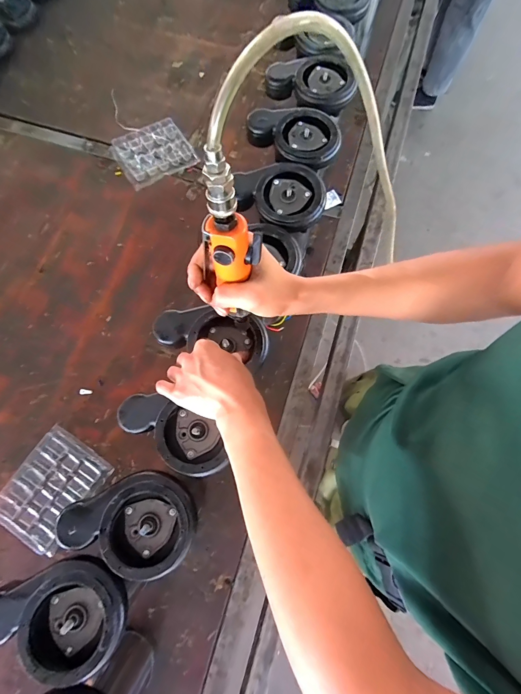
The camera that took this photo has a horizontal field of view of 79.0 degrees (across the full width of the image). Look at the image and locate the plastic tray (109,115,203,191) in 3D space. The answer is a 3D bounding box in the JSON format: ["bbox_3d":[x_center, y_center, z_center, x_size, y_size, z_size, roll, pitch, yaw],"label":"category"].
[{"bbox_3d":[-0.258,-0.470,0.767,0.170,0.024,0.160,-31,77,-8],"label":"plastic tray"}]

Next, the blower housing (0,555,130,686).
[{"bbox_3d":[-0.246,0.326,0.378,0.162,0.040,0.113,-14,75,-4],"label":"blower housing"}]

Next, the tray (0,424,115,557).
[{"bbox_3d":[-0.374,0.254,0.567,0.136,0.023,0.174,32,77,9],"label":"tray"}]

